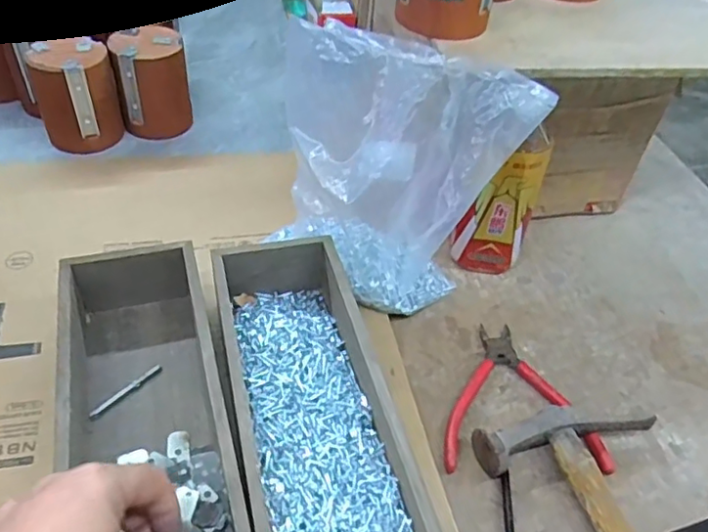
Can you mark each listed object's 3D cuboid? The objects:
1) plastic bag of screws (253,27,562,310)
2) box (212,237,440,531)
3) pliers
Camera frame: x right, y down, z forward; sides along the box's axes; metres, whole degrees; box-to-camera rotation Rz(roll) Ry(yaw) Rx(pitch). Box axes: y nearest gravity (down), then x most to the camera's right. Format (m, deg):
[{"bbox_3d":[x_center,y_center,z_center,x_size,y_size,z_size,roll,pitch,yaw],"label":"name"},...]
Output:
[{"bbox_3d":[0.030,-0.063,0.495,0.188,0.213,0.089,16,46,9],"label":"plastic bag of screws"},{"bbox_3d":[-0.032,0.101,0.423,0.099,0.075,0.292,-8,47,-14],"label":"box"},{"bbox_3d":[0.130,0.100,0.486,0.125,0.018,0.135,3,45,-4],"label":"pliers"}]

